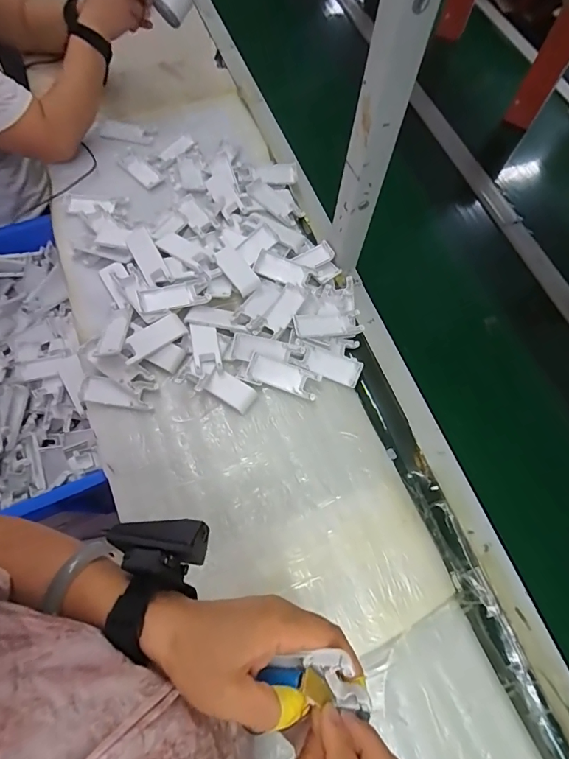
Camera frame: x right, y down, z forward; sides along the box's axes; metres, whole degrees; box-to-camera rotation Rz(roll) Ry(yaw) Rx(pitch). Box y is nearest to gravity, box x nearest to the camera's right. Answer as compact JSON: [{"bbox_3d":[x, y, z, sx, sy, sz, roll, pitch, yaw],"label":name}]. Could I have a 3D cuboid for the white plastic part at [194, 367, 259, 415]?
[{"bbox_3d":[-0.080,0.016,0.586,0.079,0.010,0.041,29,69,-10],"label":"white plastic part"}]

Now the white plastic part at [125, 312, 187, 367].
[{"bbox_3d":[-0.187,-0.060,0.589,0.092,0.010,0.036,-31,72,-12],"label":"white plastic part"}]

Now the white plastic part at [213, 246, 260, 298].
[{"bbox_3d":[-0.073,-0.171,0.648,0.037,0.013,0.080,-37,88,-14],"label":"white plastic part"}]

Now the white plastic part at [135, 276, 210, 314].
[{"bbox_3d":[-0.165,-0.127,0.618,0.099,0.013,0.043,-15,70,-7],"label":"white plastic part"}]

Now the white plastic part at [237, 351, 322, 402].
[{"bbox_3d":[-0.005,-0.004,0.603,0.108,0.019,0.044,16,69,5],"label":"white plastic part"}]

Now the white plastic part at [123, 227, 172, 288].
[{"bbox_3d":[-0.214,-0.192,0.643,0.038,0.014,0.115,-27,71,-11],"label":"white plastic part"}]

